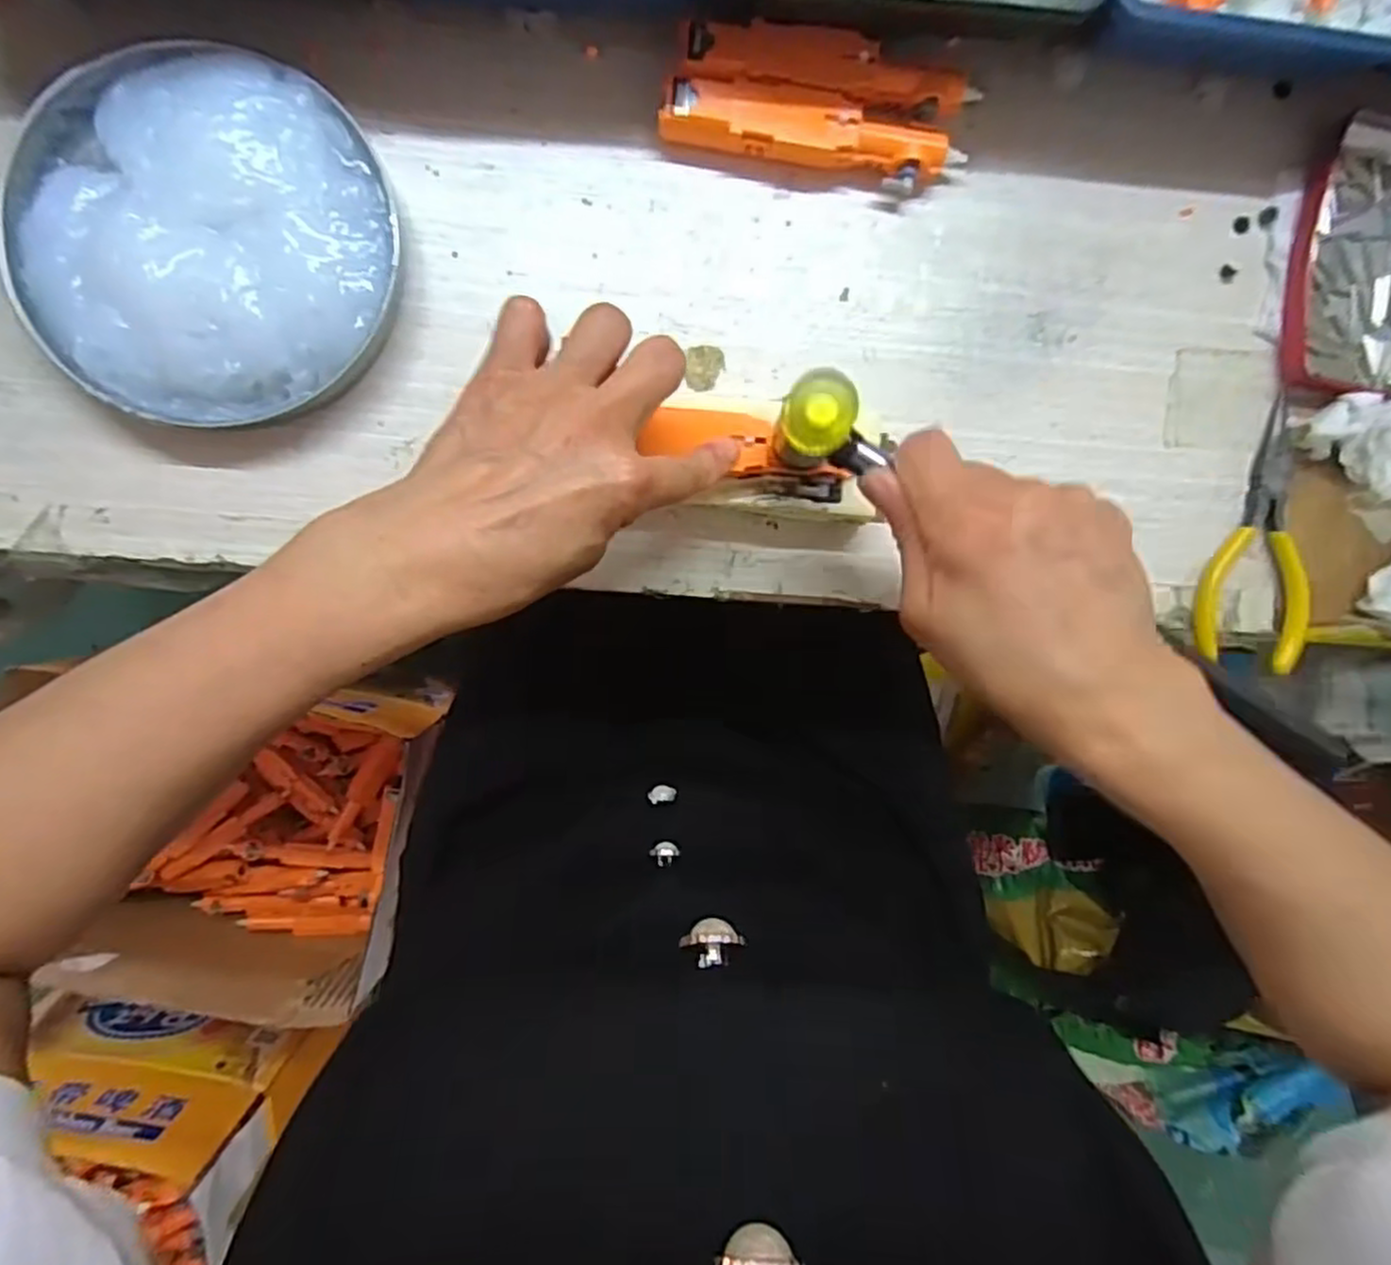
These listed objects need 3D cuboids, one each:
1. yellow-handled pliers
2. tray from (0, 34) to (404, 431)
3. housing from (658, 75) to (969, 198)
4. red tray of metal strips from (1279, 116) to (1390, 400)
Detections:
[{"bbox_3d":[0.263,-0.045,0.339,0.047,0.014,0.121,8,94,-6],"label":"yellow-handled pliers"},{"bbox_3d":[-0.192,-0.156,0.289,0.142,0.024,0.138,0,95,-5],"label":"tray"},{"bbox_3d":[0.052,-0.209,0.312,0.131,0.020,0.024,9,94,-6],"label":"housing"},{"bbox_3d":[0.311,-0.173,0.338,0.076,0.012,0.129,9,94,-6],"label":"red tray of metal strips"}]

